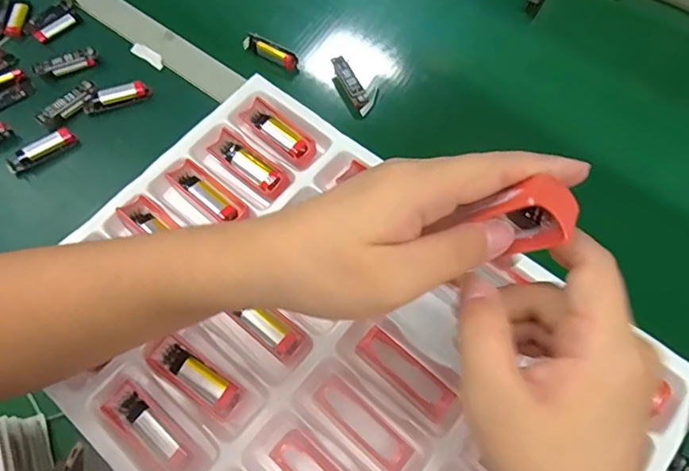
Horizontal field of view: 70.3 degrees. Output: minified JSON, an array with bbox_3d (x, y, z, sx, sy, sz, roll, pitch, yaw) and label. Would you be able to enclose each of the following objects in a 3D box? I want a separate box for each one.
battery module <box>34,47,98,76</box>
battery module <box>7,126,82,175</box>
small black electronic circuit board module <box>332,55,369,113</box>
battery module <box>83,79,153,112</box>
[{"bbox_3d":[-0.310,-0.193,0.548,0.065,0.019,0.018,-23,66,-9],"label":"battery module"},{"bbox_3d":[-0.310,-0.087,0.500,0.069,0.014,0.019,-37,69,-14],"label":"battery module"},{"bbox_3d":[0.007,-0.166,0.530,0.019,0.014,0.062,-24,67,-9],"label":"small black electronic circuit board module"},{"bbox_3d":[-0.244,-0.148,0.528,0.068,0.023,0.017,-21,66,-8],"label":"battery module"}]

